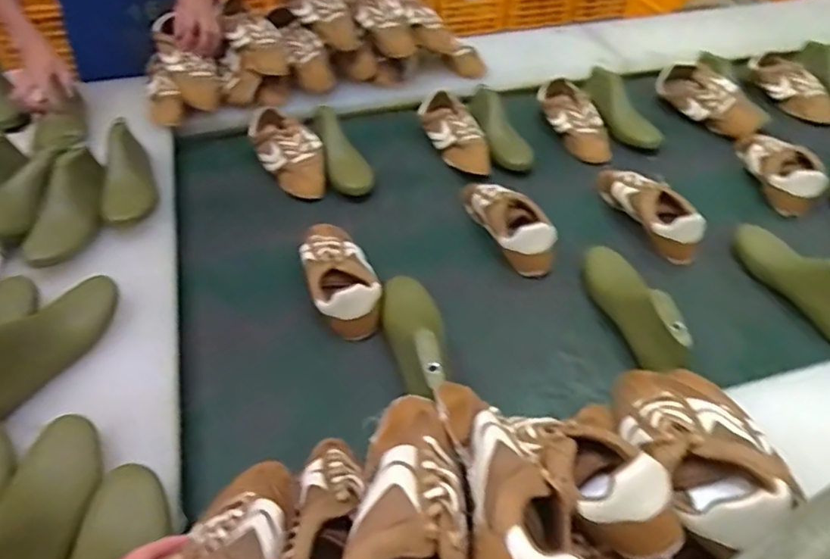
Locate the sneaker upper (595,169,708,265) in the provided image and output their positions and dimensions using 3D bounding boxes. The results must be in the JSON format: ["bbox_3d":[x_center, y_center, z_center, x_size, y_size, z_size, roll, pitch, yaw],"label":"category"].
[{"bbox_3d":[0.390,-0.129,1.030,0.074,0.072,0.239,-17,47,-14],"label":"sneaker upper"}]

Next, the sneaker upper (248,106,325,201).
[{"bbox_3d":[-0.233,-0.239,1.107,0.094,0.066,0.215,-30,71,-25],"label":"sneaker upper"}]

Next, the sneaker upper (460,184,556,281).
[{"bbox_3d":[0.143,-0.104,0.995,0.077,0.077,0.234,-21,48,-18],"label":"sneaker upper"}]

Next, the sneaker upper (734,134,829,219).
[{"bbox_3d":[0.667,-0.214,1.110,0.096,0.071,0.231,2,45,4],"label":"sneaker upper"}]

